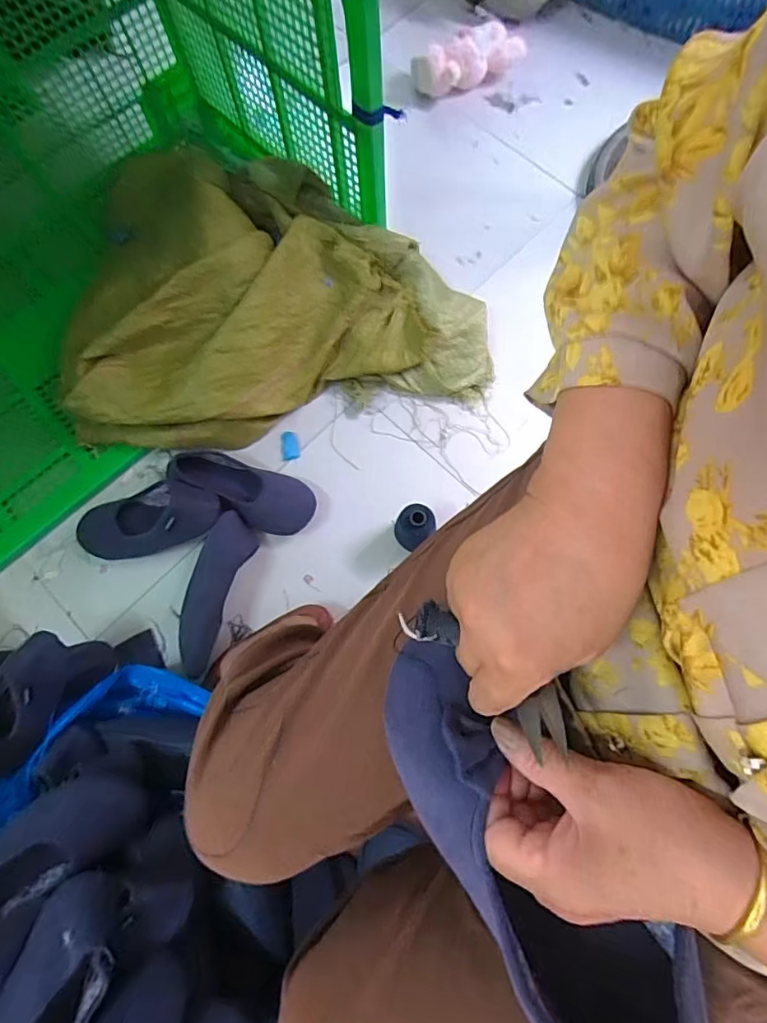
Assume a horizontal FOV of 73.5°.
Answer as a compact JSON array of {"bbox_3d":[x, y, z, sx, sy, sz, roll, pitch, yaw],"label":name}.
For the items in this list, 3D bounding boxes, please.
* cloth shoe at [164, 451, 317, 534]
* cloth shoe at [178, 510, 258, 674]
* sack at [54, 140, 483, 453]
[{"bbox_3d":[-0.230,-0.036,0.833,0.233,0.071,0.100,18,75,7],"label":"cloth shoe"},{"bbox_3d":[-0.264,0.122,0.802,0.068,0.061,0.240,16,75,6],"label":"cloth shoe"},{"bbox_3d":[-0.192,-0.379,0.870,0.669,0.192,0.452,-11,74,-1],"label":"sack"}]

